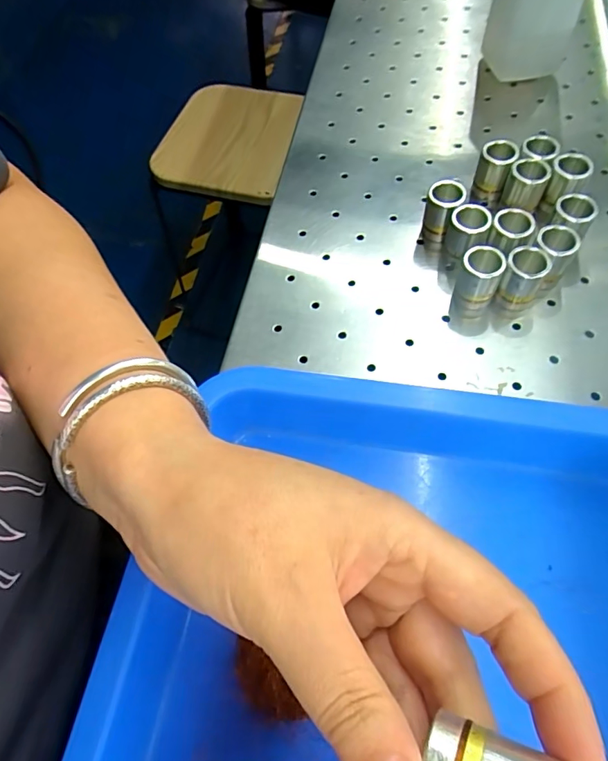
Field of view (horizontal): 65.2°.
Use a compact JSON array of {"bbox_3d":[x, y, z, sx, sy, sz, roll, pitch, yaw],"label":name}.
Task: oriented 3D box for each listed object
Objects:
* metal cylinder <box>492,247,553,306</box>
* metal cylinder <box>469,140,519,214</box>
[{"bbox_3d":[0.124,-0.057,0.274,0.021,0.039,0.020,-1,62,2],"label":"metal cylinder"},{"bbox_3d":[0.125,-0.137,0.312,0.020,0.032,0.020,33,69,18],"label":"metal cylinder"}]

